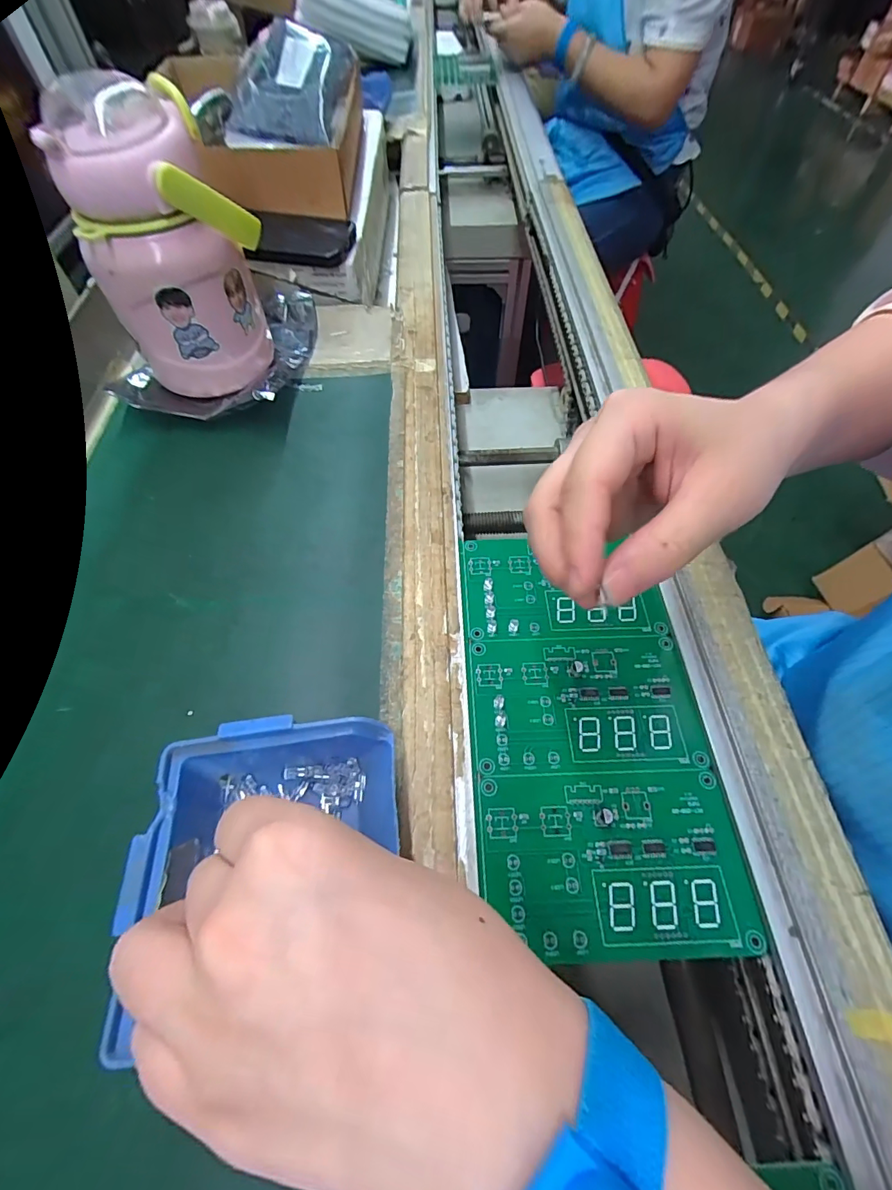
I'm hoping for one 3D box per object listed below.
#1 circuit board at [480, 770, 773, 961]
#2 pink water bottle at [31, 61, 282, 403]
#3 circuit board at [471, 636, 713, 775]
[{"bbox_3d":[0.080,0.125,0.220,0.121,0.004,0.075,-1,60,-1],"label":"circuit board"},{"bbox_3d":[-0.184,-0.242,0.333,0.095,0.164,0.102,-6,60,-4],"label":"pink water bottle"},{"bbox_3d":[0.077,0.059,0.260,0.120,0.004,0.076,-1,60,-1],"label":"circuit board"}]

